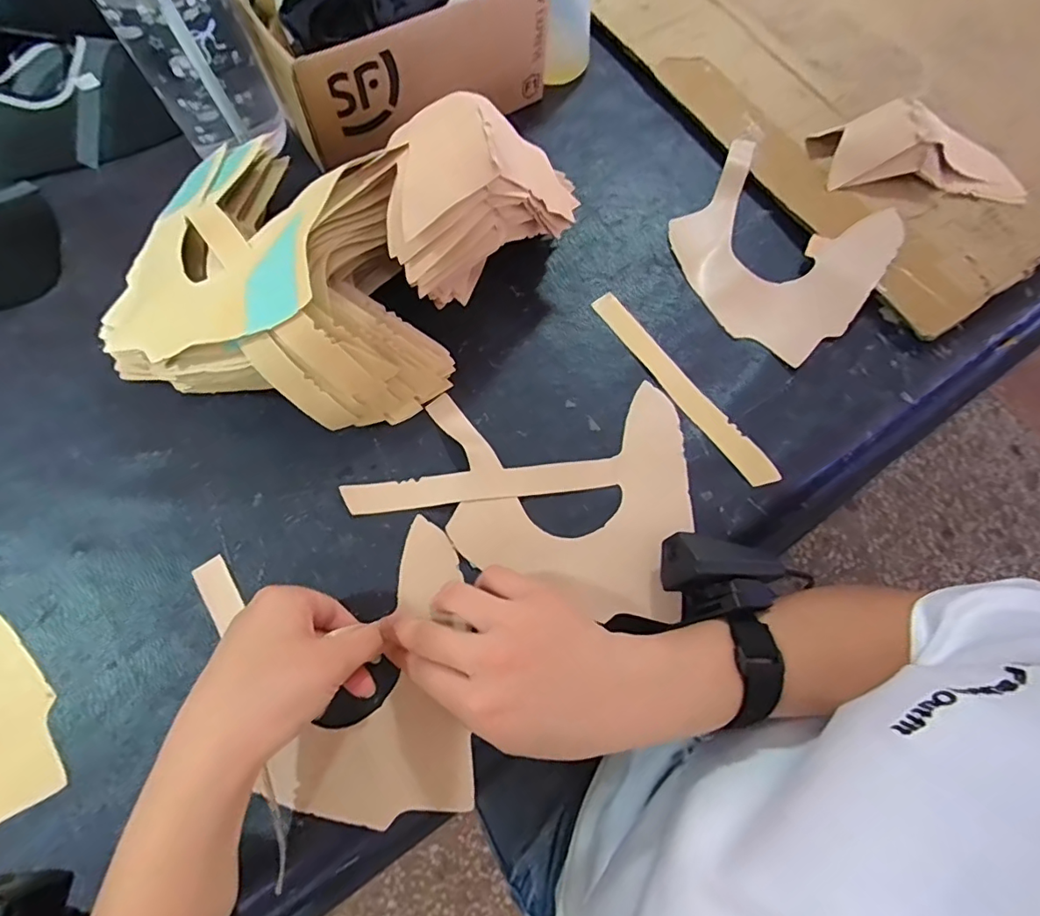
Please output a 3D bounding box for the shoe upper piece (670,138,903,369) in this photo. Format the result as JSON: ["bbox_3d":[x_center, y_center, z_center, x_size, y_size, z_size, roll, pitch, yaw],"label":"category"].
[{"bbox_3d":[0.196,-0.159,0.403,0.149,0.022,0.149,34,72,9],"label":"shoe upper piece"}]

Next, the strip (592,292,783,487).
[{"bbox_3d":[0.114,-0.052,0.373,0.020,0.006,0.176,-33,75,-13],"label":"strip"}]

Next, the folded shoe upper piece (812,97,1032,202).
[{"bbox_3d":[0.316,-0.240,0.412,0.156,0.044,0.062,8,70,0],"label":"folded shoe upper piece"}]

